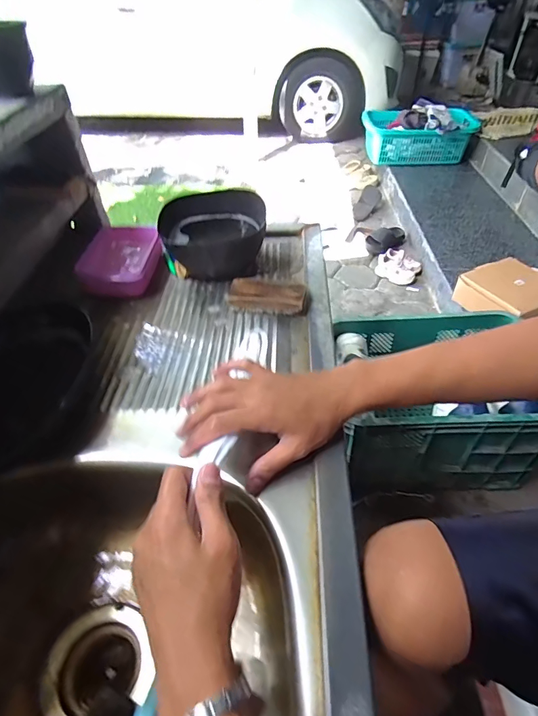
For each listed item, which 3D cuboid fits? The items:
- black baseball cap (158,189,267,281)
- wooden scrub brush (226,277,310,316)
[{"bbox_3d":[-0.091,-0.190,0.634,0.162,0.077,0.149,-3,45,-2],"label":"black baseball cap"},{"bbox_3d":[0.000,-0.087,0.564,0.109,0.030,0.052,6,45,7],"label":"wooden scrub brush"}]

